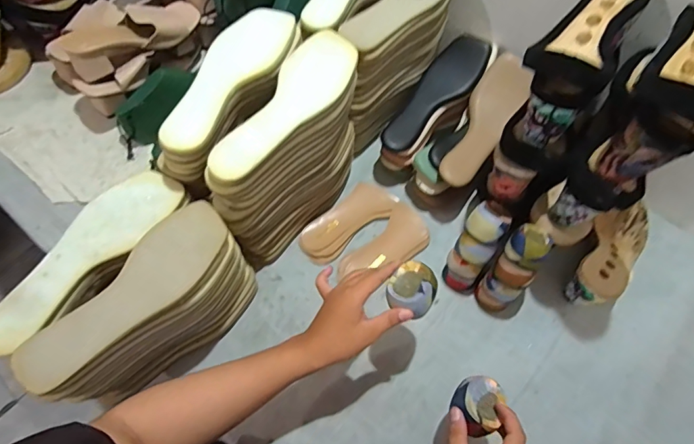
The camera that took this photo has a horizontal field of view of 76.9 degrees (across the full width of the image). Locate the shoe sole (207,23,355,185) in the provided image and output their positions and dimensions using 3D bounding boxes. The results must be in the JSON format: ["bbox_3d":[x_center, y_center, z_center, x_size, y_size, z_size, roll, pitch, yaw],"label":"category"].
[{"bbox_3d":[-0.066,-0.139,0.516,0.078,0.013,0.241,29,70,12],"label":"shoe sole"}]

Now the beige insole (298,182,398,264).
[{"bbox_3d":[0.001,-0.002,0.707,0.167,0.017,0.071,-39,70,-20],"label":"beige insole"}]

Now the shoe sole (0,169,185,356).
[{"bbox_3d":[-0.295,0.030,0.487,0.078,0.016,0.244,34,66,15],"label":"shoe sole"}]

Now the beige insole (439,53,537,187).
[{"bbox_3d":[0.212,-0.151,0.672,0.072,0.032,0.225,27,81,12],"label":"beige insole"}]

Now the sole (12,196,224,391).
[{"bbox_3d":[-0.225,0.071,0.460,0.080,0.020,0.236,33,66,15],"label":"sole"}]

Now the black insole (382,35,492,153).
[{"bbox_3d":[0.139,-0.204,0.698,0.074,0.021,0.222,40,88,18],"label":"black insole"}]

